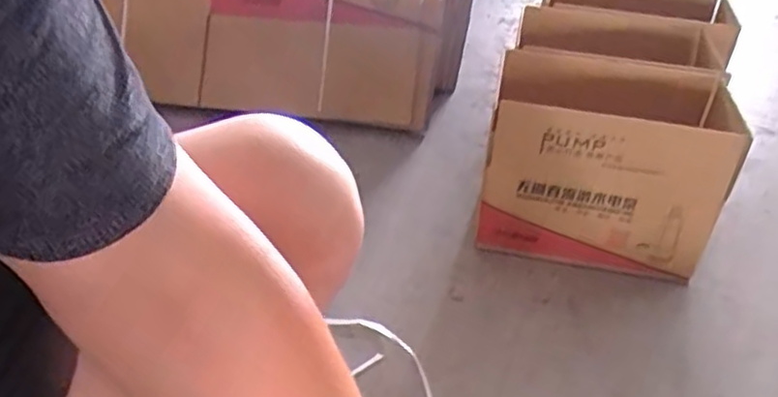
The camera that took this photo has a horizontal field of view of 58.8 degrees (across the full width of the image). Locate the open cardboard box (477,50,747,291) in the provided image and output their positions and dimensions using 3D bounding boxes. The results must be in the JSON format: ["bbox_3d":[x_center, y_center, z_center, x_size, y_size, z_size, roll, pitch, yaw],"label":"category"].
[{"bbox_3d":[0.346,-0.062,1.137,0.356,0.261,0.264,13,36,12],"label":"open cardboard box"}]

